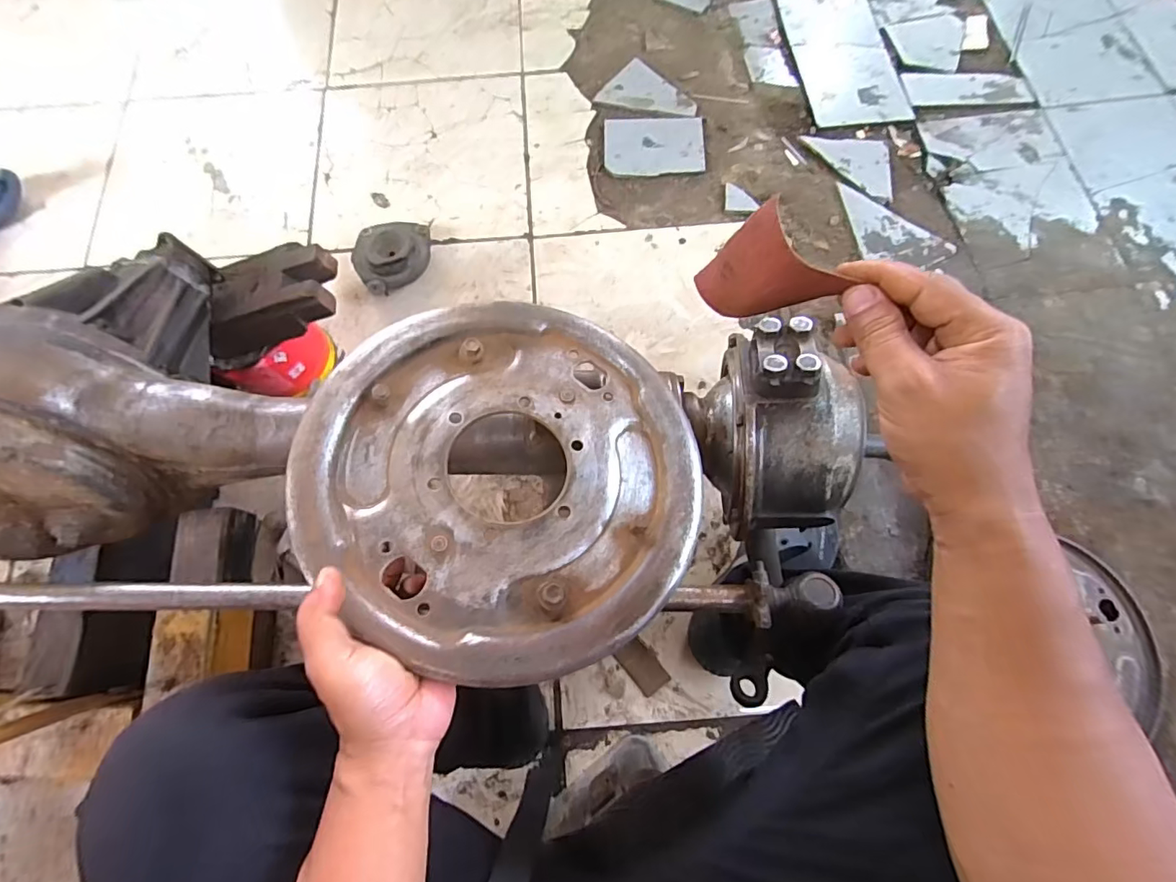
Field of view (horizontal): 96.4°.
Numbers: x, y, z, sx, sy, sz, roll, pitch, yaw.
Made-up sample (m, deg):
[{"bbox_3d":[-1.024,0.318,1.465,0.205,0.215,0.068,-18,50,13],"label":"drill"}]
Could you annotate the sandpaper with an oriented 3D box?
[{"bbox_3d":[0.101,-0.094,0.309,0.015,0.090,0.075,-43,78,-11],"label":"sandpaper"}]

